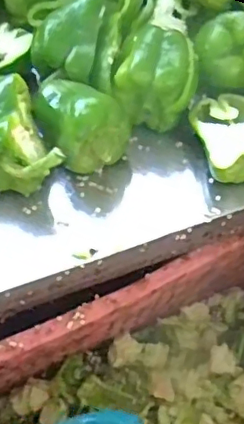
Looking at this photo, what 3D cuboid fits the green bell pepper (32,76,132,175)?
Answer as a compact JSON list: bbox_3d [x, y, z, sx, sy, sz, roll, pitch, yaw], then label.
[{"bbox_3d":[-0.042,-0.081,0.516,0.088,0.058,0.066,38,65,23],"label":"green bell pepper"}]

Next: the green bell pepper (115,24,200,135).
[{"bbox_3d":[0.033,-0.127,0.539,0.072,0.057,0.073,0,56,0],"label":"green bell pepper"}]

